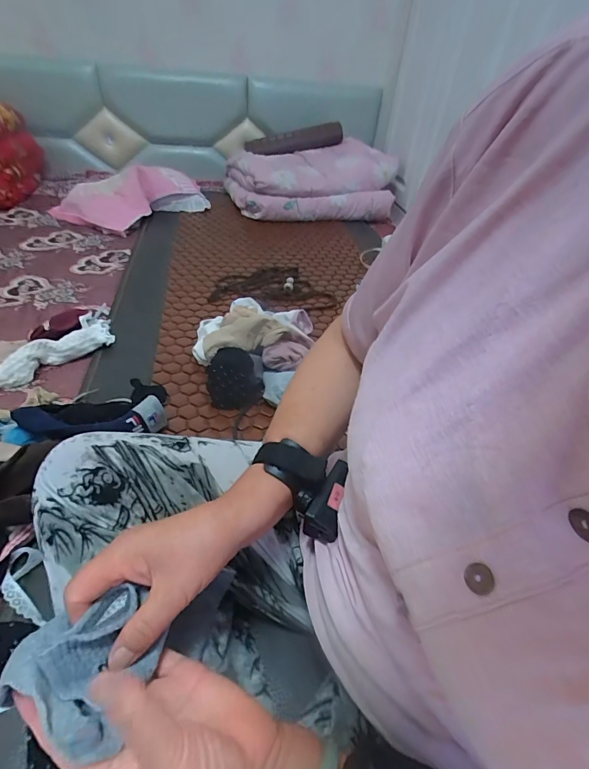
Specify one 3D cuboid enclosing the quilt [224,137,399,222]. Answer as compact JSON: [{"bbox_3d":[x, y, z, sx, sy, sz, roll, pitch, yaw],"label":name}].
[{"bbox_3d":[0.054,-0.767,1.470,0.575,0.212,0.382,-5,42,-13],"label":"quilt"}]

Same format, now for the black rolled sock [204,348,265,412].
[{"bbox_3d":[-0.098,-0.009,0.637,0.086,0.093,0.054,2,41,-5],"label":"black rolled sock"}]

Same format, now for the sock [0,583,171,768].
[{"bbox_3d":[-0.134,0.175,0.252,0.077,0.041,0.080,13,40,10],"label":"sock"}]

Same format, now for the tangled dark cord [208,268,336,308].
[{"bbox_3d":[-0.046,-0.254,0.984,0.290,0.017,0.182,6,40,-1],"label":"tangled dark cord"}]

